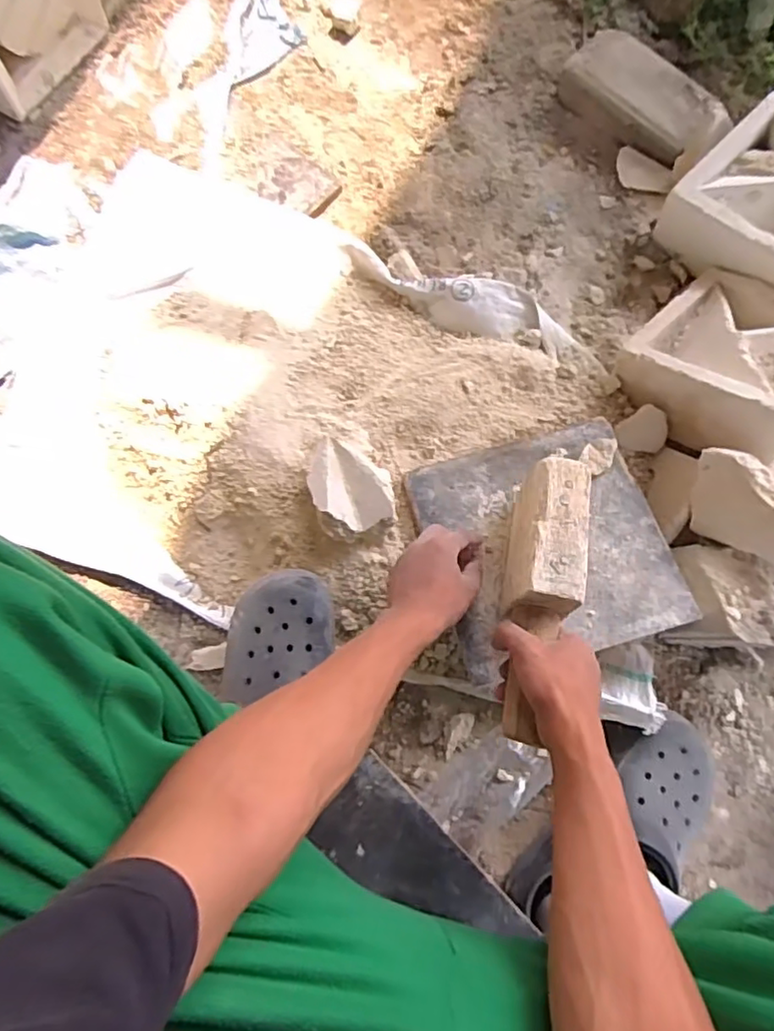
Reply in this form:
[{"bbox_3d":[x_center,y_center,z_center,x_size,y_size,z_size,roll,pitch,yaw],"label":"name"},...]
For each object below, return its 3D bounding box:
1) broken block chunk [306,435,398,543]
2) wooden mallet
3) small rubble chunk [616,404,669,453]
[{"bbox_3d":[-0.037,-0.029,0.639,0.084,0.061,0.104,-14,77,-3],"label":"broken block chunk"},{"bbox_3d":[0.134,0.067,0.529,0.064,0.054,0.248,13,76,3],"label":"wooden mallet"},{"bbox_3d":[0.304,-0.098,0.705,0.046,0.035,0.052,-38,79,-8],"label":"small rubble chunk"}]

